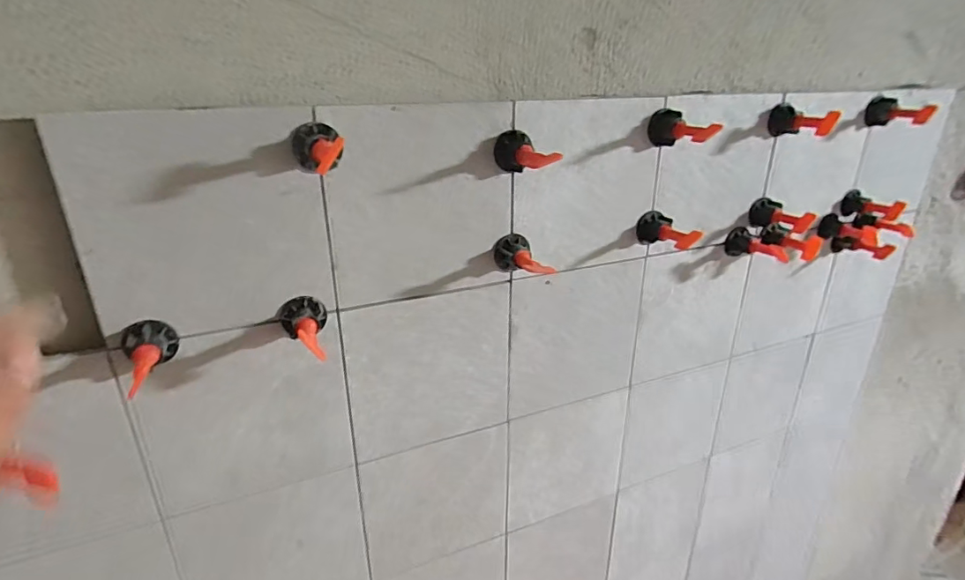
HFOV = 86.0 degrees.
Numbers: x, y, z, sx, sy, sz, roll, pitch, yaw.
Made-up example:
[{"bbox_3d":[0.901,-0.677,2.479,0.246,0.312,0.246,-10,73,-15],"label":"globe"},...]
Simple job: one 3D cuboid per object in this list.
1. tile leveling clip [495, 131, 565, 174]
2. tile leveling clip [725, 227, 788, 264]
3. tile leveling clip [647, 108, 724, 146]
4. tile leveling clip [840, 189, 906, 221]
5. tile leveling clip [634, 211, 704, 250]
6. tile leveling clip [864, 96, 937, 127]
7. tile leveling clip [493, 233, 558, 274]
[{"bbox_3d":[0.033,-0.102,0.393,0.028,0.030,0.052,-10,25,-22],"label":"tile leveling clip"},{"bbox_3d":[0.276,-0.042,0.530,0.028,0.026,0.064,-5,23,-11],"label":"tile leveling clip"},{"bbox_3d":[0.171,-0.136,0.442,0.026,0.029,0.058,-9,24,-20],"label":"tile leveling clip"},{"bbox_3d":[0.454,-0.098,0.602,0.057,0.027,0.027,19,29,38],"label":"tile leveling clip"},{"bbox_3d":[0.173,-0.053,0.479,0.029,0.028,0.055,-14,27,-30],"label":"tile leveling clip"},{"bbox_3d":[0.448,-0.192,0.557,0.059,0.029,0.027,17,28,34],"label":"tile leveling clip"},{"bbox_3d":[0.033,-0.023,0.423,0.033,0.030,0.055,-7,24,-15],"label":"tile leveling clip"}]

